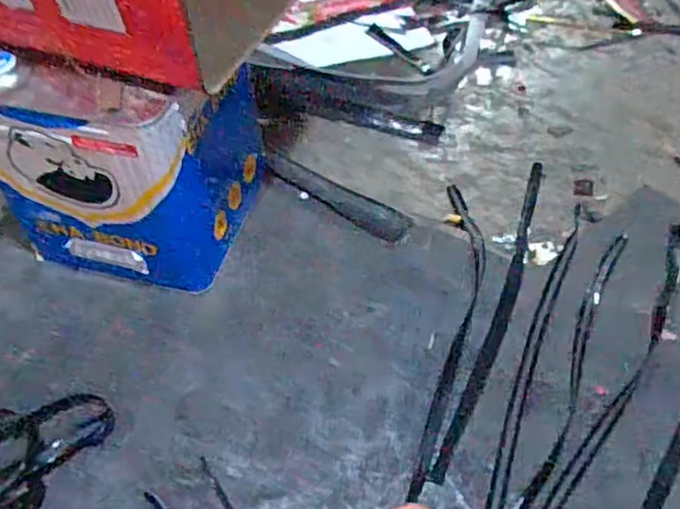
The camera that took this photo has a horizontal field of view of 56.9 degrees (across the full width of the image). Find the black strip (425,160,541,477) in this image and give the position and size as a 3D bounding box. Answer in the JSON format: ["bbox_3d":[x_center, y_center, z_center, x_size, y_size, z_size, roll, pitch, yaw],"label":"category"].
[{"bbox_3d":[0.194,0.042,0.748,0.029,0.012,0.486,19,53,15],"label":"black strip"}]

